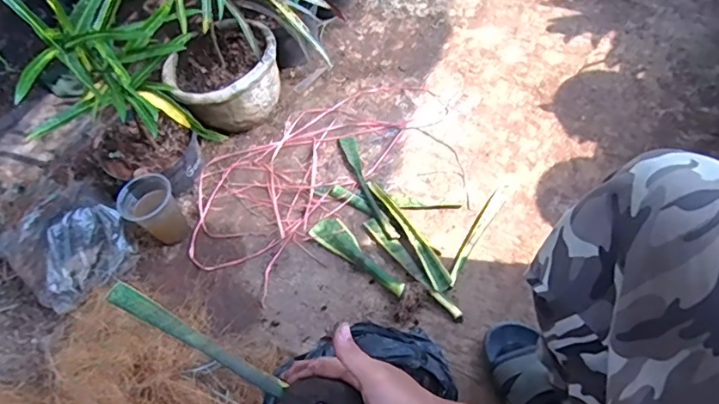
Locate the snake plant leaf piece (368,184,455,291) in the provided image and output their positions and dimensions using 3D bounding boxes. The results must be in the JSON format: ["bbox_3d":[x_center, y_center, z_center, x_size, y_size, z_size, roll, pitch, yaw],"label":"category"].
[{"bbox_3d":[0.086,0.052,0.885,0.034,0.024,0.236,-26,60,-11],"label":"snake plant leaf piece"}]

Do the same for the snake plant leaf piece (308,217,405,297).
[{"bbox_3d":[0.004,0.085,0.871,0.193,0.023,0.055,34,67,22],"label":"snake plant leaf piece"}]

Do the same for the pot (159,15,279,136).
[{"bbox_3d":[-0.252,-0.234,0.994,0.211,0.122,0.190,-20,55,-6],"label":"pot"}]

